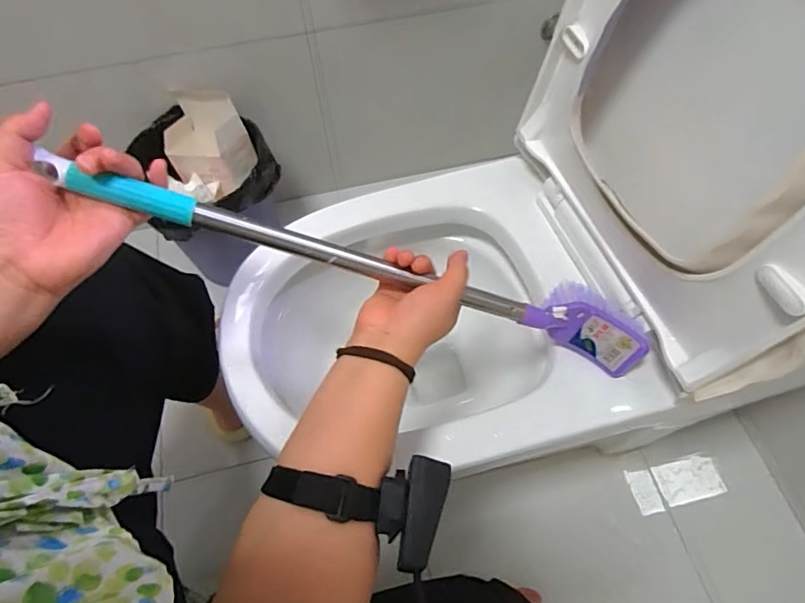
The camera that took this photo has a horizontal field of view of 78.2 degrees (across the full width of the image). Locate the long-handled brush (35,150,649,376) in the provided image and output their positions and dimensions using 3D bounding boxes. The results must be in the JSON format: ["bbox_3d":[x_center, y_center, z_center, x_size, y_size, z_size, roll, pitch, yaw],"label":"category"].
[{"bbox_3d":[-0.009,-0.030,0.430,0.522,0.047,0.066,16,59,-18],"label":"long-handled brush"}]

